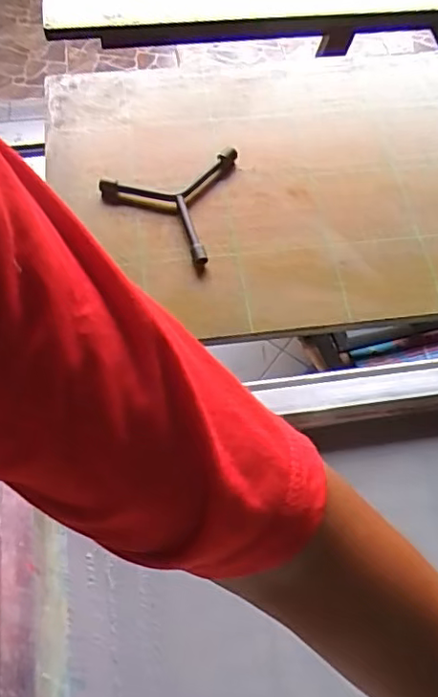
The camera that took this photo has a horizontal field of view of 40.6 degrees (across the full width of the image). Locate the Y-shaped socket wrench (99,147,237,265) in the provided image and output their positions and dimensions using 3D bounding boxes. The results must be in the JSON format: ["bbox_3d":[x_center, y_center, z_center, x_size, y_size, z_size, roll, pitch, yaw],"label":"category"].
[{"bbox_3d":[-0.063,-0.169,0.652,0.135,0.016,0.148,13,63,4],"label":"Y-shaped socket wrench"}]

